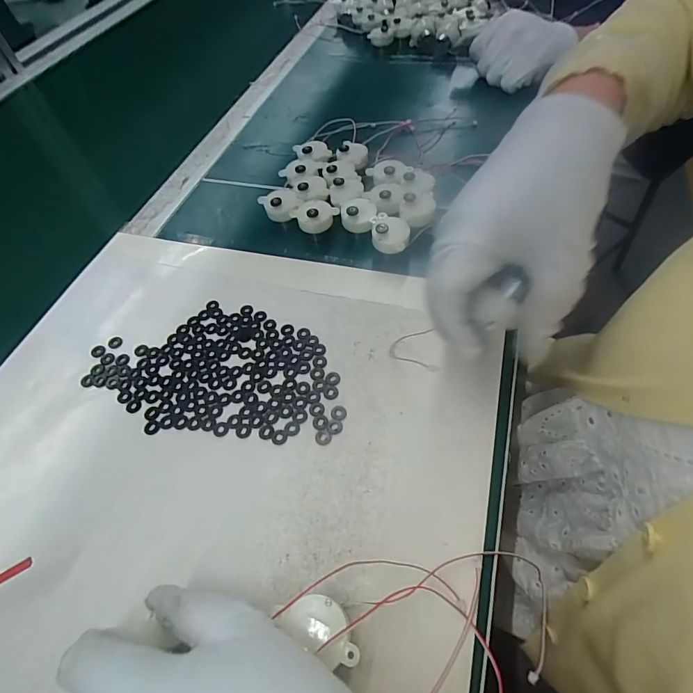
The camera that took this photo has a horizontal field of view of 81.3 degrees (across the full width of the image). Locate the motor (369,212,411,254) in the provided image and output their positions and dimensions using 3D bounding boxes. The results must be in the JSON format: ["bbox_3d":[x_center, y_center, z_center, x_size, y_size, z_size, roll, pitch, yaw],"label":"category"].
[{"bbox_3d":[0.037,-0.098,0.342,0.031,0.020,0.040,-6,56,1],"label":"motor"}]

